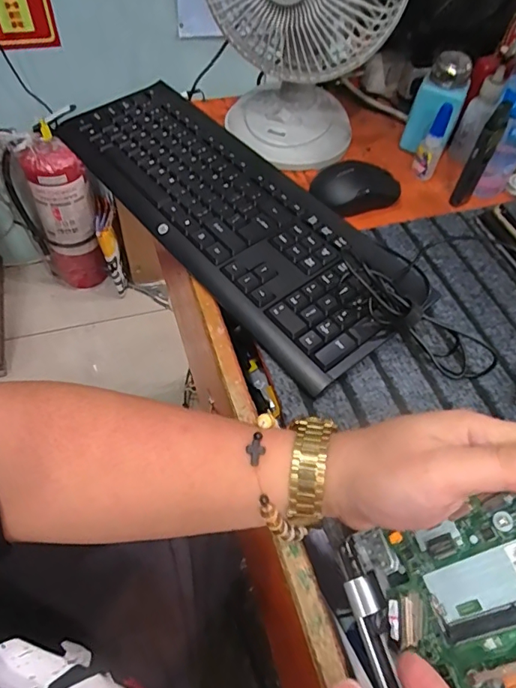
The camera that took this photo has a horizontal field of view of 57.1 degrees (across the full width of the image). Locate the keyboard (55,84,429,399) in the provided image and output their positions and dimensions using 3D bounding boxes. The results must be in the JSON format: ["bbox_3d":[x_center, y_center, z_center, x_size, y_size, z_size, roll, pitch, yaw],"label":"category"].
[{"bbox_3d":[-0.027,-0.135,0.464,0.165,0.045,0.420,-36,65,-26],"label":"keyboard"}]

